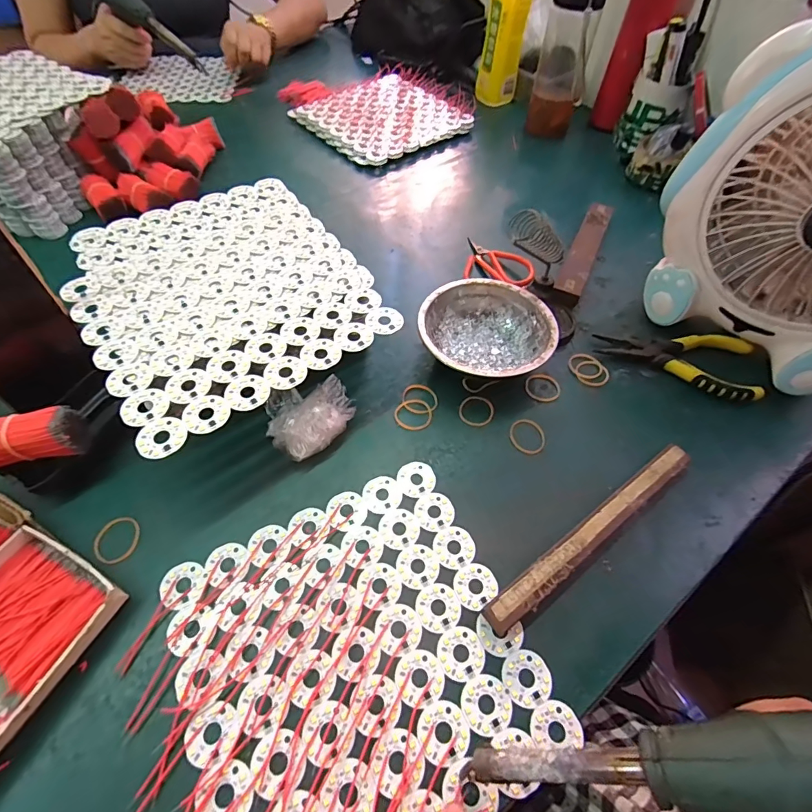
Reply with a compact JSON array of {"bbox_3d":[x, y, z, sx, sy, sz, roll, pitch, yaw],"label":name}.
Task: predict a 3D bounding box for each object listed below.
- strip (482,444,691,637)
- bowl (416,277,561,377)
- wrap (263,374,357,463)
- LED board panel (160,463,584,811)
[{"bbox_3d":[0.143,0.093,0.318,0.212,0.017,0.020,-31,62,-21],"label":"strip"},{"bbox_3d":[0.077,-0.068,0.415,0.127,0.042,0.125,1,56,-1],"label":"bowl"},{"bbox_3d":[-0.082,0.008,0.363,0.072,0.029,0.076,1,56,-1],"label":"wrap"},{"bbox_3d":[-0.034,0.158,0.276,0.210,0.006,0.204,-22,59,-16],"label":"LED board panel"}]

